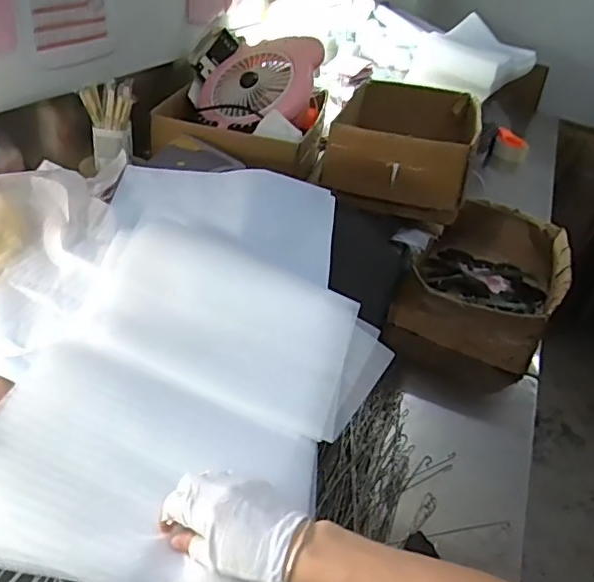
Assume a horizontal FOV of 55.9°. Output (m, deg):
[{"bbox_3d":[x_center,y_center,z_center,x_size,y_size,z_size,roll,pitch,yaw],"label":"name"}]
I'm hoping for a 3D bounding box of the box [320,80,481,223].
[{"bbox_3d":[0.216,-0.308,1.132,0.257,0.137,0.441,15,35,7],"label":"box"}]

